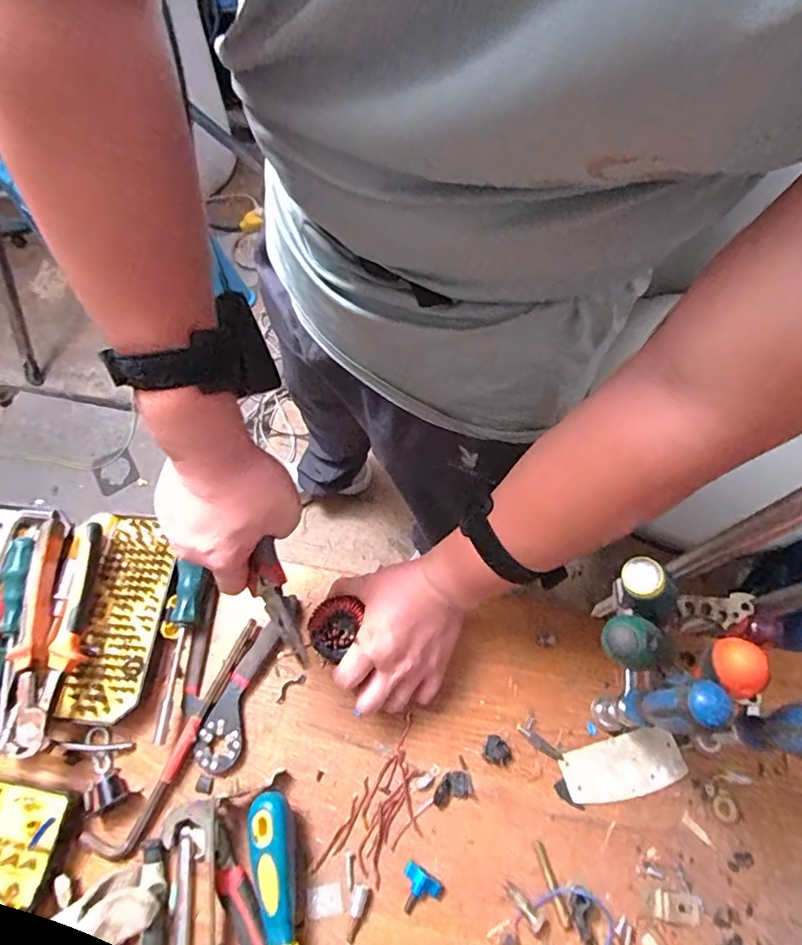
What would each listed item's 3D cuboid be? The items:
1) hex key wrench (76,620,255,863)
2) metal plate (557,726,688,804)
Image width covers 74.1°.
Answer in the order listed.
[{"bbox_3d":[-0.188,0.223,0.456,0.040,0.009,0.208,28,71,14],"label":"hex key wrench"},{"bbox_3d":[0.186,0.247,0.446,0.099,0.006,0.046,-17,67,-5],"label":"metal plate"}]

